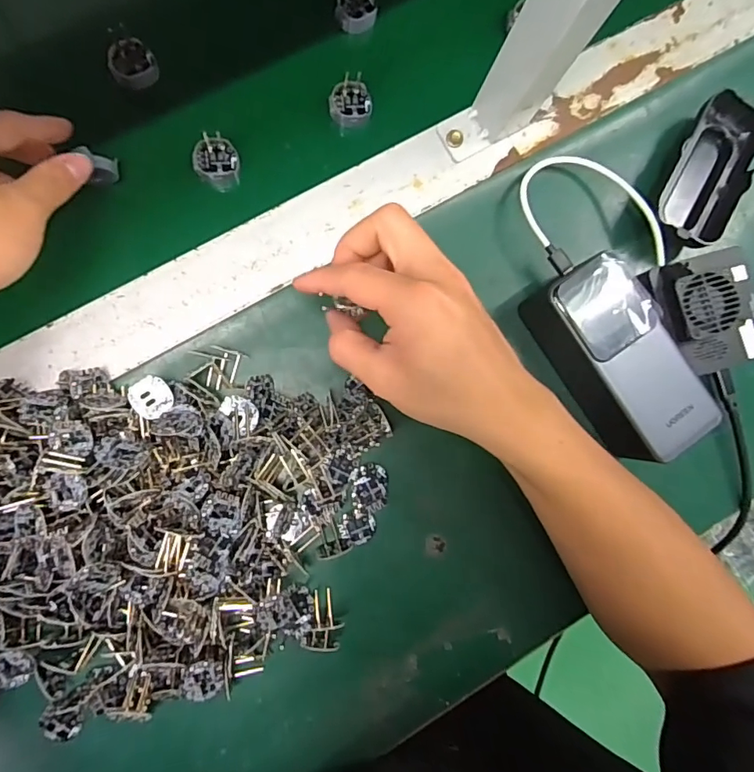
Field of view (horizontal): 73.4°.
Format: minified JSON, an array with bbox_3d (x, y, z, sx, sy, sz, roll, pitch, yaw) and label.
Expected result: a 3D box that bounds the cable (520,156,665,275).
[{"bbox_3d":[0.142,-0.118,0.345,0.082,0.026,0.089,0,88,-7],"label":"cable"}]

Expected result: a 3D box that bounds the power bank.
[{"bbox_3d":[0.156,-0.018,0.329,0.062,0.054,0.128,-28,90,-6],"label":"power bank"}]

